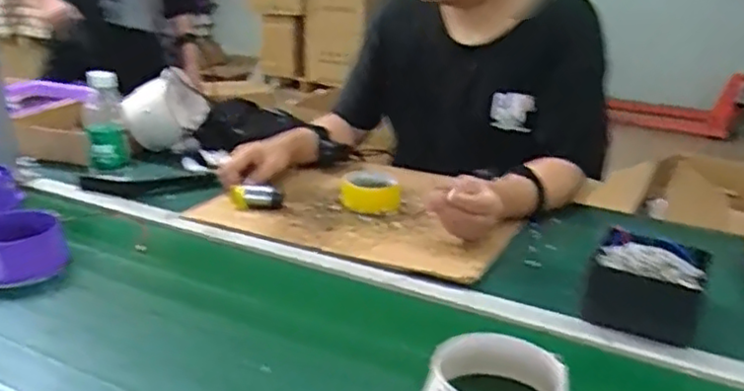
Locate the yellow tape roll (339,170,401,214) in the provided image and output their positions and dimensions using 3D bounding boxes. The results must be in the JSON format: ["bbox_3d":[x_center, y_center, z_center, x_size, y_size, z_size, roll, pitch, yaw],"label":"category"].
[{"bbox_3d":[-0.003,-0.010,1.105,0.096,0.039,0.099,1,20,0],"label":"yellow tape roll"}]

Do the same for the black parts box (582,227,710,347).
[{"bbox_3d":[0.322,0.110,0.787,0.119,0.086,0.118,13,23,29],"label":"black parts box"}]

